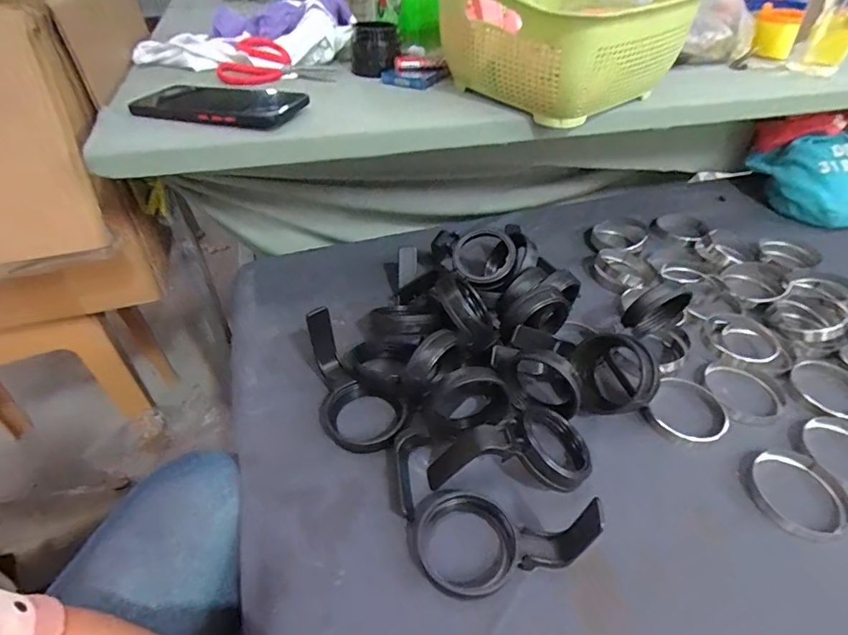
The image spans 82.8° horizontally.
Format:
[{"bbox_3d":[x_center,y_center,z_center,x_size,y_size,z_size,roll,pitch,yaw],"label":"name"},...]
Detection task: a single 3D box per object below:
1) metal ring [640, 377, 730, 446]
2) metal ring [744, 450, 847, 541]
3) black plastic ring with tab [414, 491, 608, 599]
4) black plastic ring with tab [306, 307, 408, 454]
[{"bbox_3d":[0.246,0.087,0.446,0.065,0.013,0.072,31,50,30],"label":"metal ring"},{"bbox_3d":[0.308,0.144,0.396,0.072,0.011,0.071,1,42,-1],"label":"metal ring"},{"bbox_3d":[0.050,0.162,0.345,0.125,0.044,0.077,13,43,13],"label":"black plastic ring with tab"},{"bbox_3d":[-0.063,0.053,0.440,0.072,0.074,0.132,-12,43,-14],"label":"black plastic ring with tab"}]

